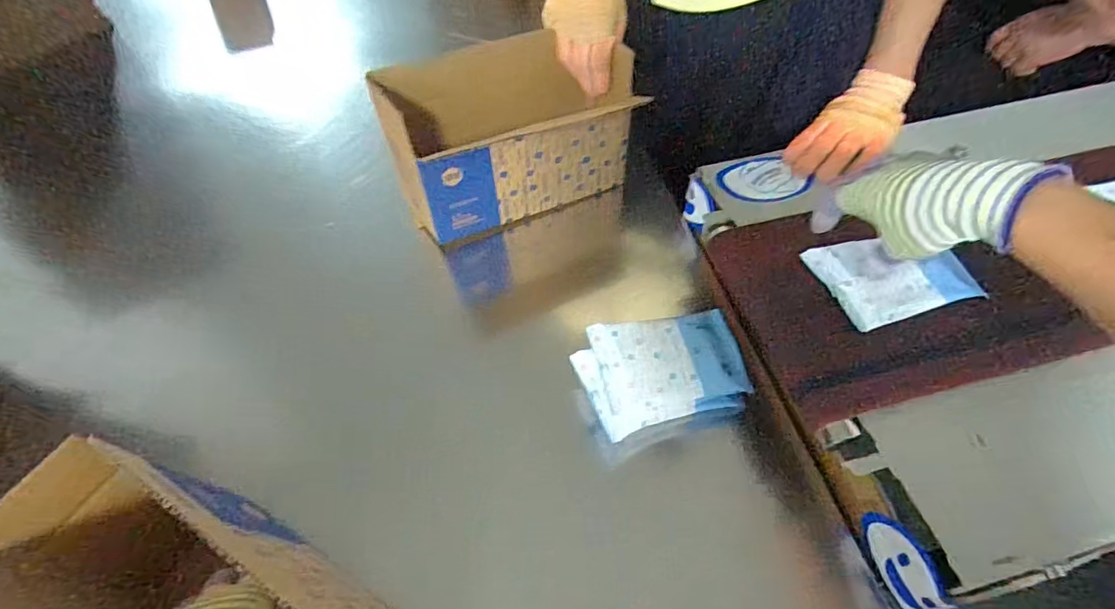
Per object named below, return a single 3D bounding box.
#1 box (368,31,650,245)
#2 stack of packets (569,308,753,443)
[{"bbox_3d":[-0.051,-0.186,0.606,0.258,0.143,0.130,-19,57,-10],"label":"box"},{"bbox_3d":[0.095,0.053,0.468,0.144,0.021,0.095,-14,56,-6],"label":"stack of packets"}]

